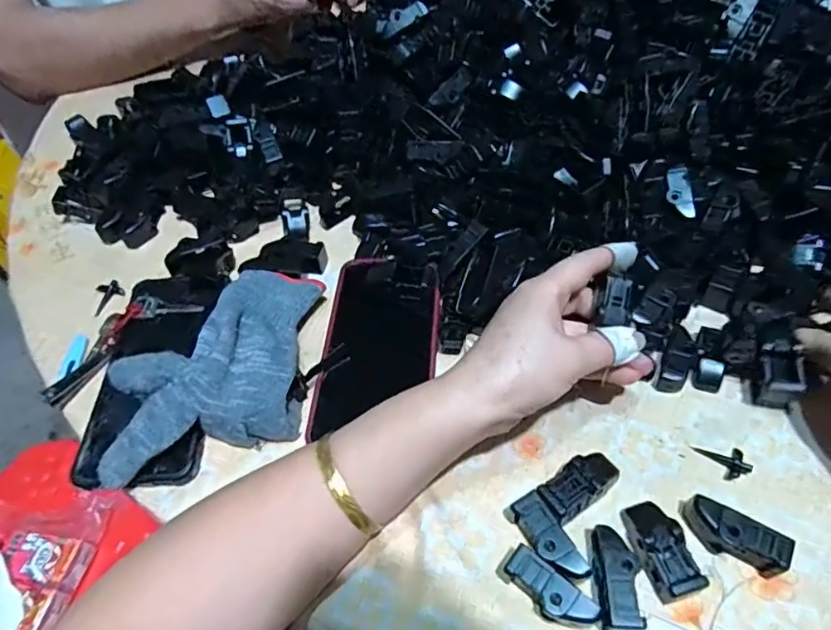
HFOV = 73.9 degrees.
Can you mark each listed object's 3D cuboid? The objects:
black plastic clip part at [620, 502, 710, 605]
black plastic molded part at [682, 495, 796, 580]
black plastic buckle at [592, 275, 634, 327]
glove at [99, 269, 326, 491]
[{"bbox_3d":[0.129,0.123,0.292,0.025,0.014,0.048,-15,53,-6],"label":"black plastic clip part"},{"bbox_3d":[0.169,0.117,0.293,0.050,0.019,0.019,23,58,21],"label":"black plastic molded part"},{"bbox_3d":[0.112,-0.008,0.317,0.020,0.013,0.029,17,80,-5],"label":"black plastic buckle"},{"bbox_3d":[-0.133,0.025,0.364,0.137,0.032,0.131,-13,53,-4],"label":"glove"}]

